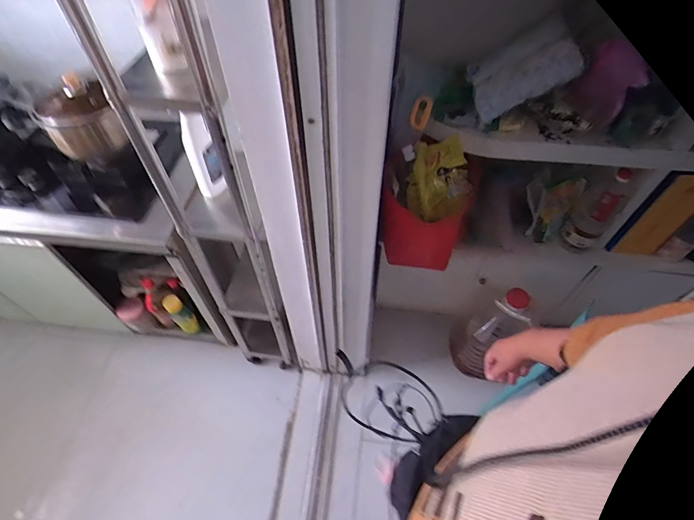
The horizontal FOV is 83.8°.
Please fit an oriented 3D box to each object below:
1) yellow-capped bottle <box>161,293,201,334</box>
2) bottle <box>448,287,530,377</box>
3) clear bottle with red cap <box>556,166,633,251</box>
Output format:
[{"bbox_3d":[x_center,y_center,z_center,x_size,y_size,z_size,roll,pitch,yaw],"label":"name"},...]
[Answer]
[{"bbox_3d":[-0.601,0.203,1.415,0.067,0.195,0.060,-39,40,-25],"label":"yellow-capped bottle"},{"bbox_3d":[0.494,0.233,1.356,0.177,0.395,0.203,32,60,21],"label":"bottle"},{"bbox_3d":[0.733,-0.139,1.140,0.109,0.277,0.084,36,61,23],"label":"clear bottle with red cap"}]

